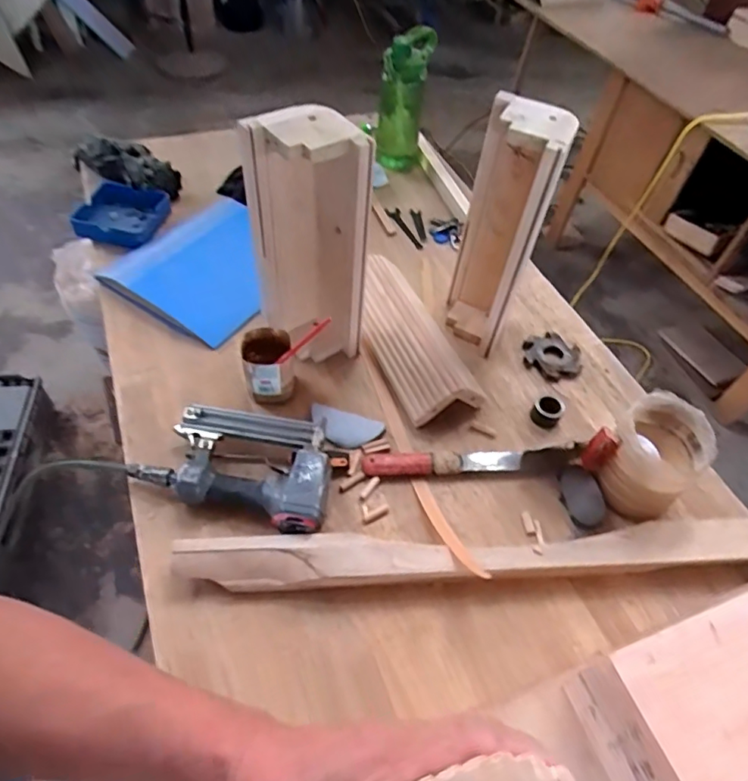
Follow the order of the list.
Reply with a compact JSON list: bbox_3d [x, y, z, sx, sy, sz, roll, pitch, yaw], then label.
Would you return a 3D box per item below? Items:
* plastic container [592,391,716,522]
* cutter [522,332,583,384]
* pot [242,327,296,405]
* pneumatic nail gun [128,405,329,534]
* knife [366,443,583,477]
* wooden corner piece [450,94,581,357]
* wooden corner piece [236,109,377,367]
[{"bbox_3d":[0.385,0.097,0.764,0.115,0.125,0.131,35,57,19],"label":"plastic container"},{"bbox_3d":[0.318,-0.059,0.962,0.101,0.019,0.102,3,52,-4],"label":"cutter"},{"bbox_3d":[-0.160,-0.038,0.840,0.077,0.083,0.087,-7,54,-11],"label":"pot"},{"bbox_3d":[-0.177,0.096,0.747,0.260,0.049,0.155,17,53,7],"label":"pneumatic nail gun"},{"bbox_3d":[0.152,0.106,0.812,0.334,0.032,0.038,-3,53,-8],"label":"knife"},{"bbox_3d":[0.192,-0.231,0.841,0.106,0.366,0.128,13,52,4],"label":"wooden corner piece"},{"bbox_3d":[-0.093,-0.204,0.794,0.164,0.373,0.102,1,53,-5],"label":"wooden corner piece"}]

